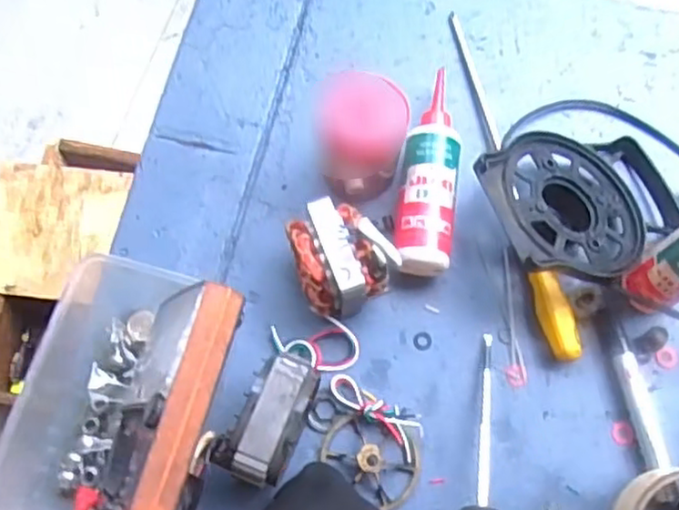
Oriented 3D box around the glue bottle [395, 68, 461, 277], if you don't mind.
[{"bbox_3d":[0.069,-0.065,0.525,0.044,0.038,0.166,7,73,1],"label":"glue bottle"}]

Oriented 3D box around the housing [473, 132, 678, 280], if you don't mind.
[{"bbox_3d":[0.176,-0.041,0.508,0.162,0.033,0.108,-10,70,-30],"label":"housing"}]

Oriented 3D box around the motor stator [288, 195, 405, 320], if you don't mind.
[{"bbox_3d":[0.001,0.003,0.481,0.062,0.080,0.066,-19,74,-7],"label":"motor stator"}]

